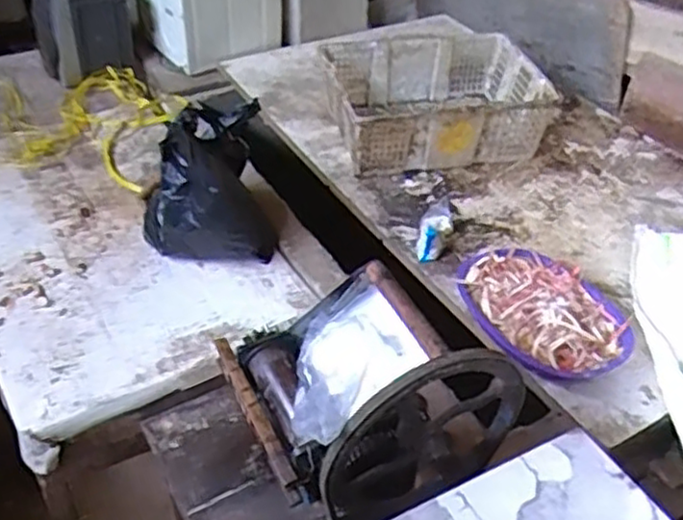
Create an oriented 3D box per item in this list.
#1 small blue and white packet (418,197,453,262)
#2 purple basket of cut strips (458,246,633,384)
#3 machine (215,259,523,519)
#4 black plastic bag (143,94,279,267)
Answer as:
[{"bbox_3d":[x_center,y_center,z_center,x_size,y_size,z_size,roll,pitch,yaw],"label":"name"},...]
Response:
[{"bbox_3d":[0.182,-0.059,1.386,0.051,0.024,0.143,16,64,12],"label":"small blue and white packet"},{"bbox_3d":[0.344,0.073,1.191,0.233,0.059,0.287,-12,44,-19],"label":"purple basket of cut strips"},{"bbox_3d":[0.028,0.142,0.850,0.273,0.240,0.235,-18,46,-24],"label":"machine"},{"bbox_3d":[-0.243,-0.146,1.304,0.227,0.278,0.187,-9,43,-16],"label":"black plastic bag"}]

